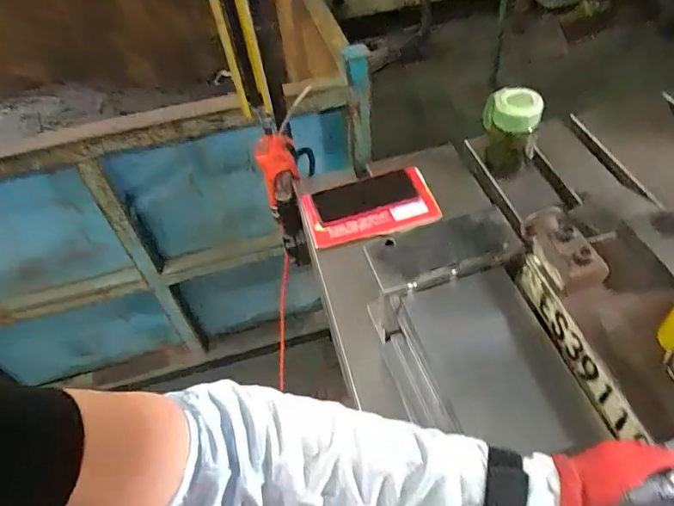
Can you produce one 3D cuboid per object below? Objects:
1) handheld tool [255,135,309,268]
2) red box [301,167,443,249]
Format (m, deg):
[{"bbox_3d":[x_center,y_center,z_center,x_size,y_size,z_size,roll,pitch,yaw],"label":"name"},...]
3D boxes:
[{"bbox_3d":[-0.088,-0.092,0.863,0.069,0.231,0.087,-13,21,-5],"label":"handheld tool"},{"bbox_3d":[0.051,-0.076,0.777,0.195,0.027,0.123,-16,50,-8],"label":"red box"}]

